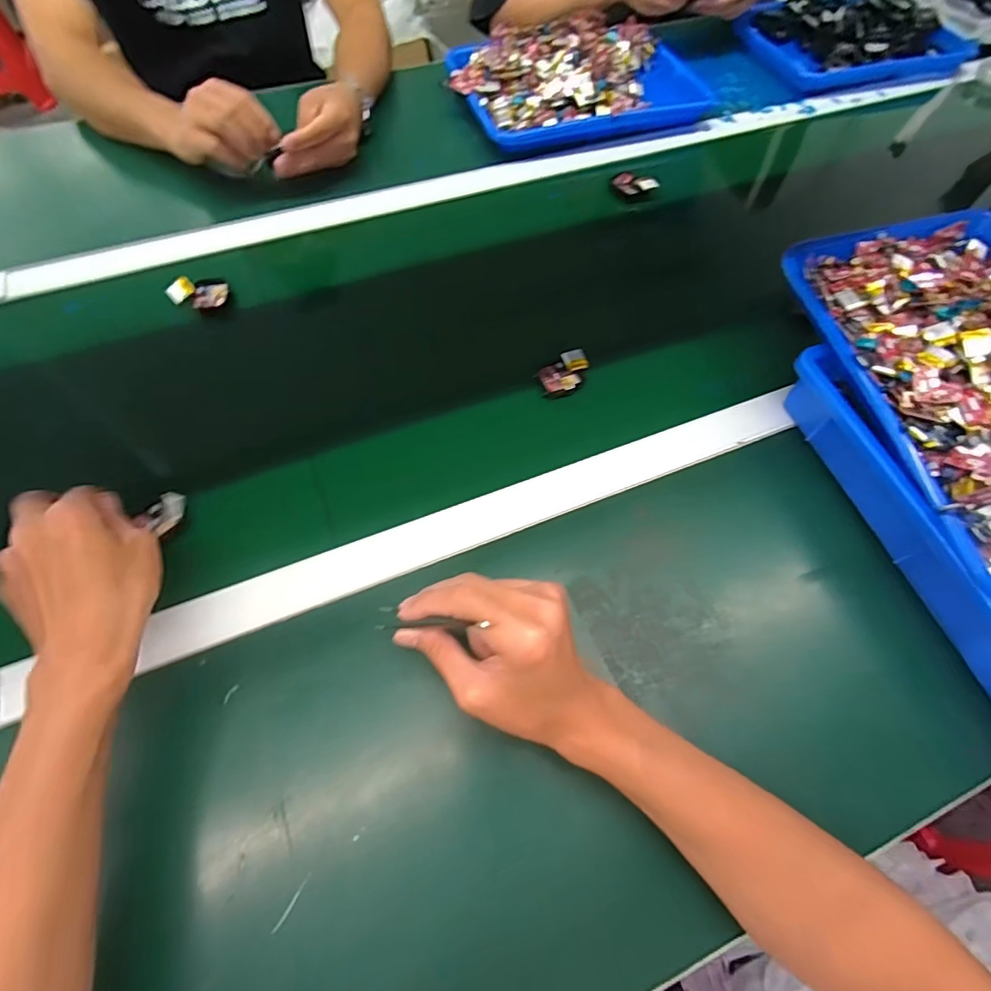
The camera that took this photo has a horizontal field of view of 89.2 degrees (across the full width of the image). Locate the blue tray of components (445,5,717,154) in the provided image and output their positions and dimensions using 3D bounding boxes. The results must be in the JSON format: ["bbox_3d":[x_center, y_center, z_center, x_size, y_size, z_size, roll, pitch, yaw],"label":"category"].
[{"bbox_3d":[0.121,-0.603,0.720,0.358,0.067,0.242,-15,63,-11],"label":"blue tray of components"}]

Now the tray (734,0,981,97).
[{"bbox_3d":[0.564,-0.733,0.795,0.329,0.035,0.237,-19,64,-13],"label":"tray"}]

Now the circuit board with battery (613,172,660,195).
[{"bbox_3d":[0.178,-0.398,0.642,0.055,0.015,0.027,28,64,13],"label":"circuit board with battery"}]

